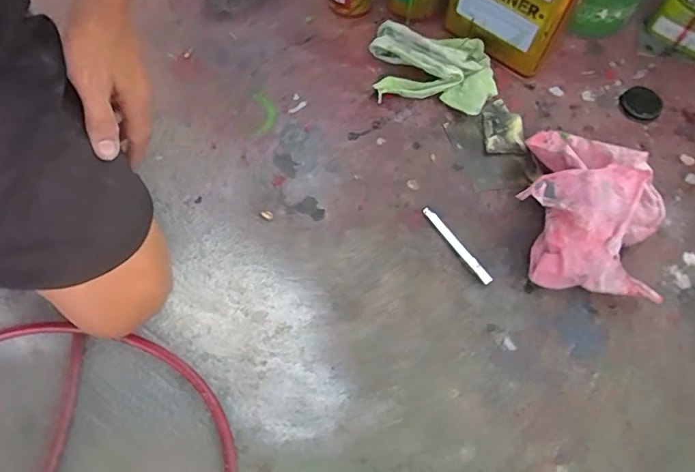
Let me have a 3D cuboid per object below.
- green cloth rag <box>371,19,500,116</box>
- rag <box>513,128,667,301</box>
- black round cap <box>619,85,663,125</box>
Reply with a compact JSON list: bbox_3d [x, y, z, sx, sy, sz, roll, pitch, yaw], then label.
[{"bbox_3d":[0.118,-0.241,0.716,0.187,0.041,0.117,16,68,3],"label":"green cloth rag"},{"bbox_3d":[0.310,-0.032,0.618,0.193,0.085,0.226,19,69,5],"label":"rag"},{"bbox_3d":[0.426,-0.193,0.729,0.055,0.012,0.067,38,71,12],"label":"black round cap"}]

